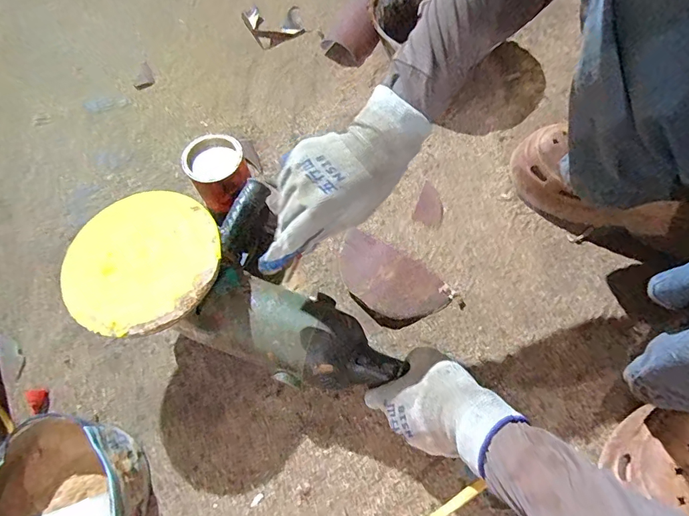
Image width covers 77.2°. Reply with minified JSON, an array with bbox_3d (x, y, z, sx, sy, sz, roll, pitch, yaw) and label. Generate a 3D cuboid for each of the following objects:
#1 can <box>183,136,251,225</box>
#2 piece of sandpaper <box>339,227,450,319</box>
[{"bbox_3d":[-0.161,-0.106,0.565,0.071,0.079,0.072,-1,64,2],"label":"can"},{"bbox_3d":[0.049,0.023,0.522,0.142,0.017,0.084,37,71,18],"label":"piece of sandpaper"}]

